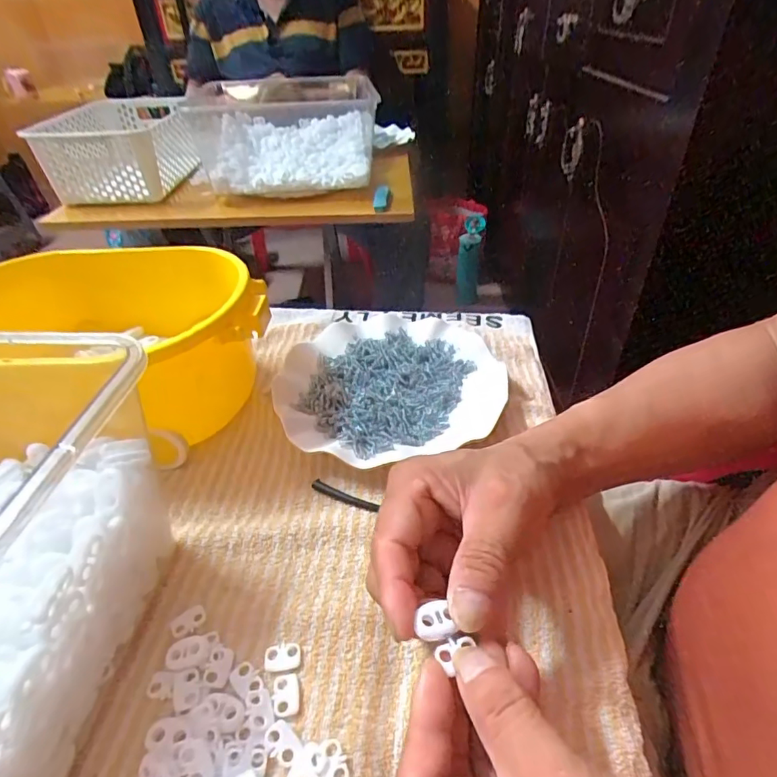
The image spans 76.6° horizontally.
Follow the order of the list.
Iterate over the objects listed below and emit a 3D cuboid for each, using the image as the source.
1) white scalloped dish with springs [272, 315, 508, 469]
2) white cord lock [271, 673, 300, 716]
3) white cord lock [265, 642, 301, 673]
[{"bbox_3d":[0.001,-0.006,0.415,0.186,0.024,0.169,-17,42,-18],"label":"white scalloped dish with springs"},{"bbox_3d":[-0.050,0.150,0.241,0.012,0.004,0.019,-11,40,-10],"label":"white cord lock"},{"bbox_3d":[-0.055,0.139,0.255,0.019,0.004,0.013,-7,39,-6],"label":"white cord lock"}]

